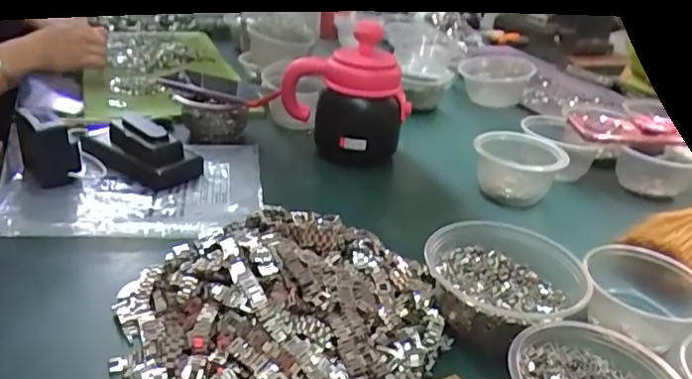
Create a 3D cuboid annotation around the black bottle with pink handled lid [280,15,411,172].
[{"bbox_3d":[-0.002,-0.128,0.765,0.144,0.172,0.119,-9,30,-24],"label":"black bottle with pink handled lid"}]

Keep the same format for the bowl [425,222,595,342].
[{"bbox_3d":[0.140,0.081,0.501,0.127,0.055,0.136,3,27,-2],"label":"bowl"}]

